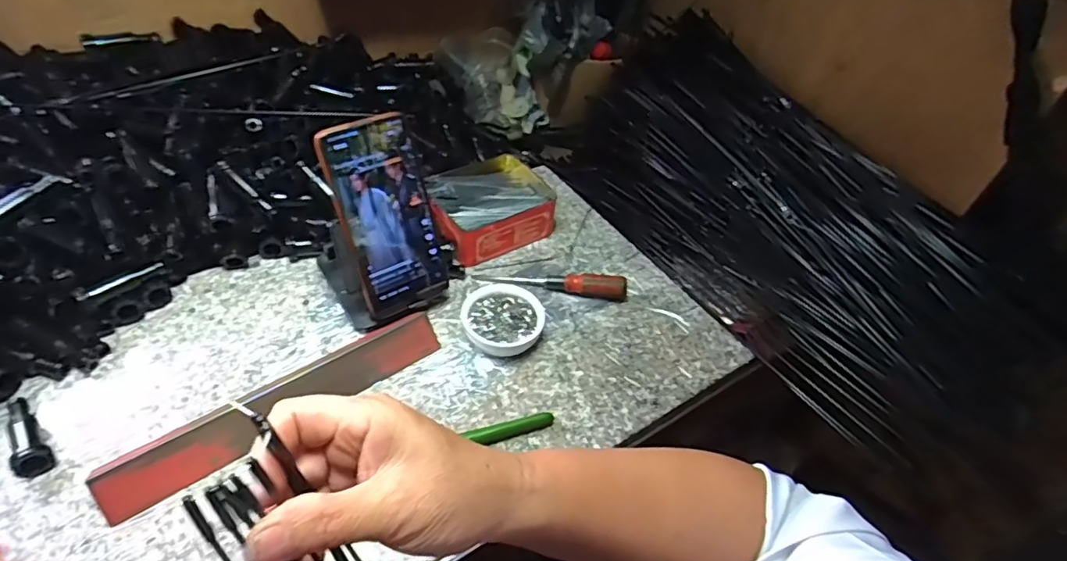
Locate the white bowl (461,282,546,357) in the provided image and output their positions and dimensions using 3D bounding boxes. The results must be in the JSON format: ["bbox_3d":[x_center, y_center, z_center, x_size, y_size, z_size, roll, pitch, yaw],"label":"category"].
[{"bbox_3d":[-0.030,0.038,0.525,0.073,0.026,0.074,4,46,-4],"label":"white bowl"}]

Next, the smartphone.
[{"bbox_3d":[-0.119,-0.054,0.490,0.089,0.165,0.015,-25,30,-27],"label":"smartphone"}]

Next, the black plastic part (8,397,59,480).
[{"bbox_3d":[-0.359,0.109,0.403,0.020,0.018,0.065,-30,56,-31],"label":"black plastic part"}]

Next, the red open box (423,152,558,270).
[{"bbox_3d":[-0.048,-0.080,0.624,0.139,0.049,0.114,-27,55,-29],"label":"red open box"}]

